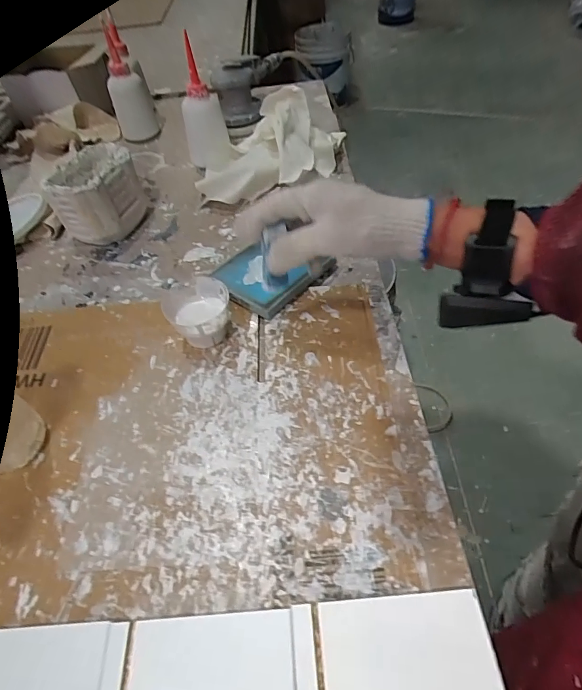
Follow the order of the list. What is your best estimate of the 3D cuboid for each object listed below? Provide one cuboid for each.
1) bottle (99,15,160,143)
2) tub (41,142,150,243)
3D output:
[{"bbox_3d":[-0.267,-0.420,0.715,0.064,0.162,0.055,-17,51,-8],"label":"bottle"},{"bbox_3d":[-0.251,-0.195,0.579,0.106,0.089,0.110,-17,51,-8],"label":"tub"}]

